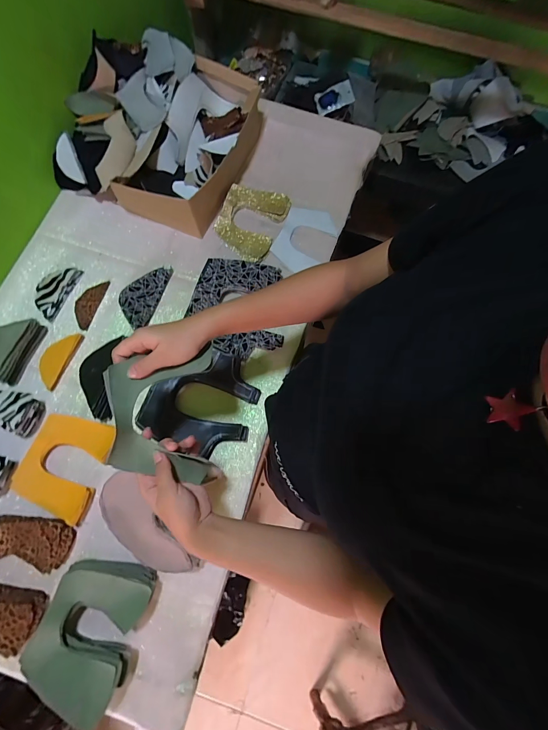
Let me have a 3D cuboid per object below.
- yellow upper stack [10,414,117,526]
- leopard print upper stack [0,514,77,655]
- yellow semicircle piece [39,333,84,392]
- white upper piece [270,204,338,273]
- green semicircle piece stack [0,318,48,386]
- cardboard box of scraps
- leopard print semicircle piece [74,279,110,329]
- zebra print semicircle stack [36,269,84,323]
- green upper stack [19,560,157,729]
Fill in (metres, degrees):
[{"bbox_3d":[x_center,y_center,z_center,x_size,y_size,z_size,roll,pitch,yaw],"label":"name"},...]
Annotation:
[{"bbox_3d":[-0.347,0.166,0.533,0.123,0.032,0.153,15,74,2],"label":"yellow upper stack"},{"bbox_3d":[-0.399,0.321,0.485,0.134,0.039,0.171,12,74,2],"label":"leopard print upper stack"},{"bbox_3d":[-0.398,-0.013,0.581,0.049,0.004,0.108,20,74,4],"label":"yellow semicircle piece"},{"bbox_3d":[0.067,-0.271,0.674,0.109,0.009,0.151,21,74,4],"label":"white upper piece"},{"bbox_3d":[-0.471,-0.032,0.569,0.057,0.045,0.121,20,74,4],"label":"green semicircle piece stack"},{"bbox_3d":[-0.242,-0.480,0.666,0.358,0.128,0.358,18,74,3],"label":"cardboard box of scraps"},{"bbox_3d":[-0.365,-0.123,0.623,0.046,0.006,0.107,17,74,3],"label":"leopard print semicircle piece"},{"bbox_3d":[-0.428,-0.144,0.620,0.059,0.019,0.114,17,74,3],"label":"zebra print semicircle stack"},{"bbox_3d":[-0.257,0.376,0.452,0.135,0.065,0.172,14,74,2],"label":"green upper stack"}]

